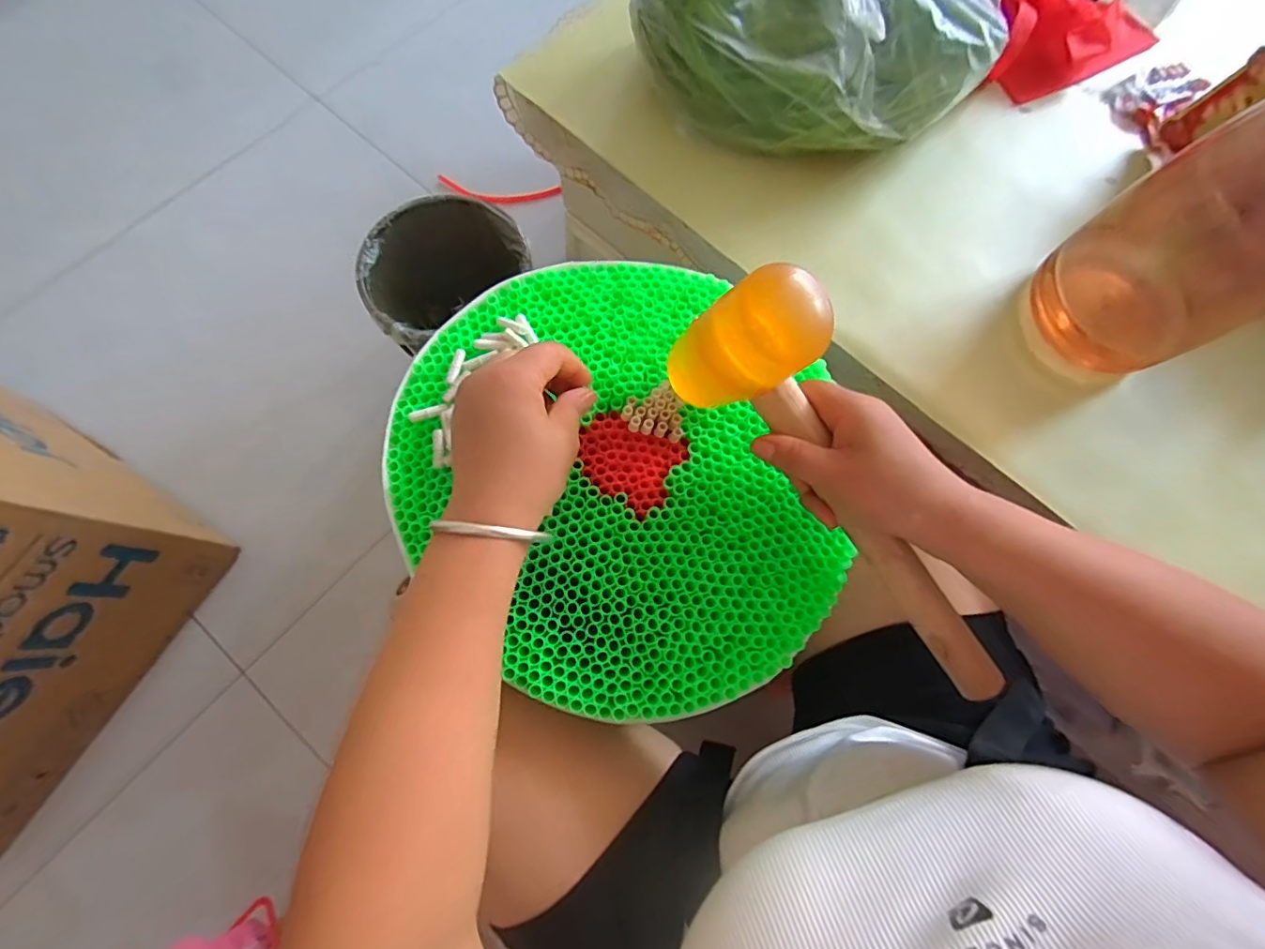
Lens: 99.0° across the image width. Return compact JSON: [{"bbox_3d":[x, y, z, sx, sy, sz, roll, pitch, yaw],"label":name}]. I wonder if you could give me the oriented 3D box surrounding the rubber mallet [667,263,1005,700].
[{"bbox_3d":[0.145,0.020,0.331,0.096,0.051,0.309,-37,98,-11],"label":"rubber mallet"}]

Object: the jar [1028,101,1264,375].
[{"bbox_3d":[0.395,-0.166,0.380,0.109,0.205,0.108,0,75,-2],"label":"jar"}]

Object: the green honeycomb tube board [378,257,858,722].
[{"bbox_3d":[-0.007,-0.009,0.393,0.291,0.018,0.337,-41,80,-11],"label":"green honeycomb tube board"}]

